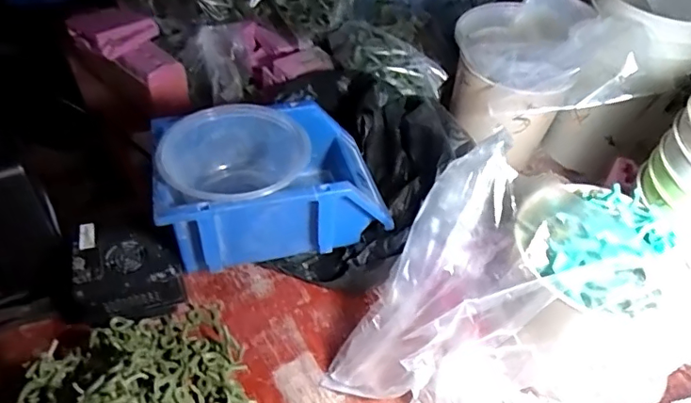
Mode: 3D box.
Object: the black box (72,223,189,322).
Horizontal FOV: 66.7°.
[{"bbox_3d":[-0.170,0.056,0.420,0.074,0.053,0.070,-12,48,-15],"label":"black box"}]

